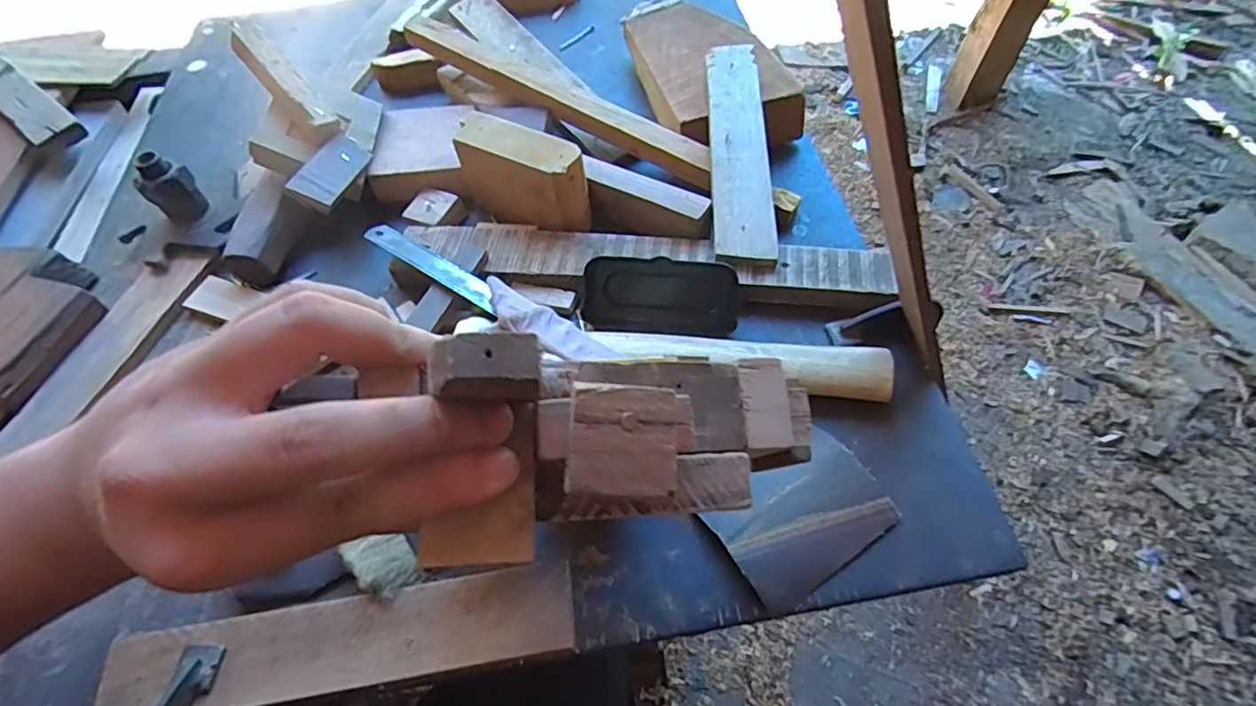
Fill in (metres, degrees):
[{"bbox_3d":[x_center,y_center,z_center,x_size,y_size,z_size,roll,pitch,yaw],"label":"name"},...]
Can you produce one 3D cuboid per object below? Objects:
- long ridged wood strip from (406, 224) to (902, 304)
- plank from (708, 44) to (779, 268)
[{"bbox_3d":[0.009,-0.067,0.472,0.365,0.021,0.052,5,50,8],"label":"long ridged wood strip"},{"bbox_3d":[0.088,-0.166,0.494,0.044,0.008,0.217,-1,65,2],"label":"plank"}]

